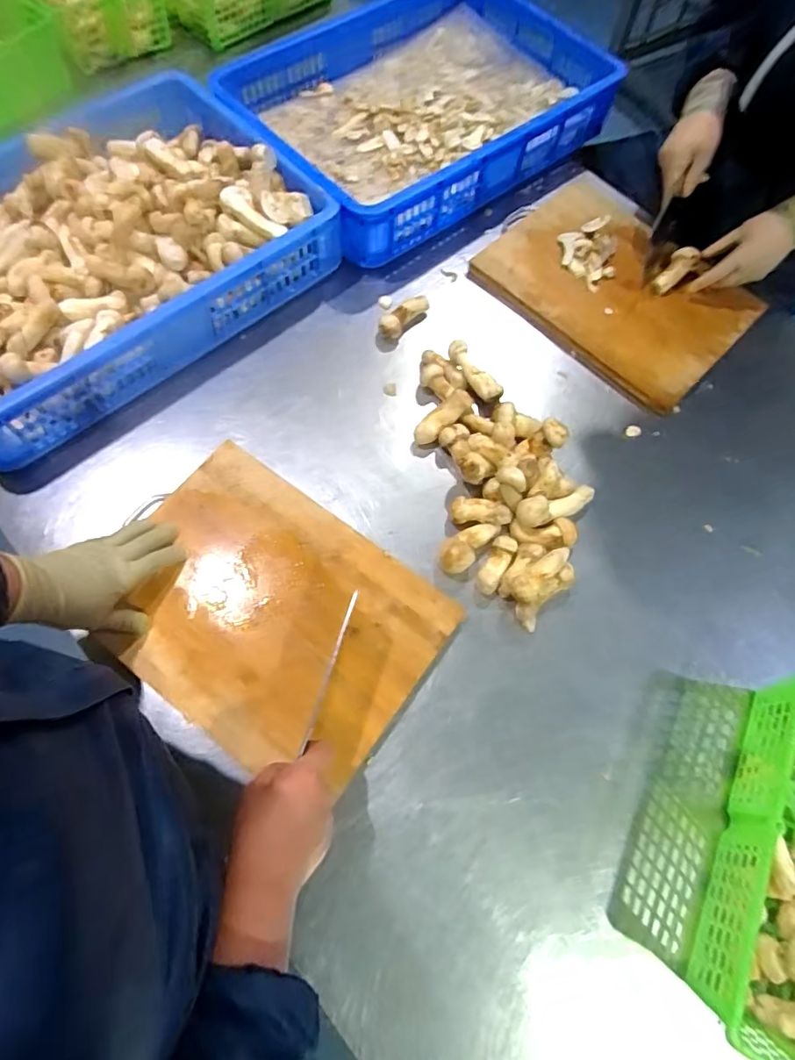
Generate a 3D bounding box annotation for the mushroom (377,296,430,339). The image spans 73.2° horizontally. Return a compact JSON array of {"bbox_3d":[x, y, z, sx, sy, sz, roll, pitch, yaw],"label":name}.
[{"bbox_3d":[0.010,-0.314,0.794,0.028,0.037,0.090,37,72,12],"label":"mushroom"}]

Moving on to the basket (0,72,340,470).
[{"bbox_3d":[-0.431,-0.417,0.766,0.597,0.113,0.452,-42,75,-16],"label":"basket"}]

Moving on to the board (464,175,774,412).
[{"bbox_3d":[0.345,-0.384,0.833,0.375,0.029,0.294,42,74,14],"label":"board"}]

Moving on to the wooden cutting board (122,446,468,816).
[{"bbox_3d":[-0.149,0.094,0.614,0.369,0.029,0.279,36,72,12],"label":"wooden cutting board"}]

